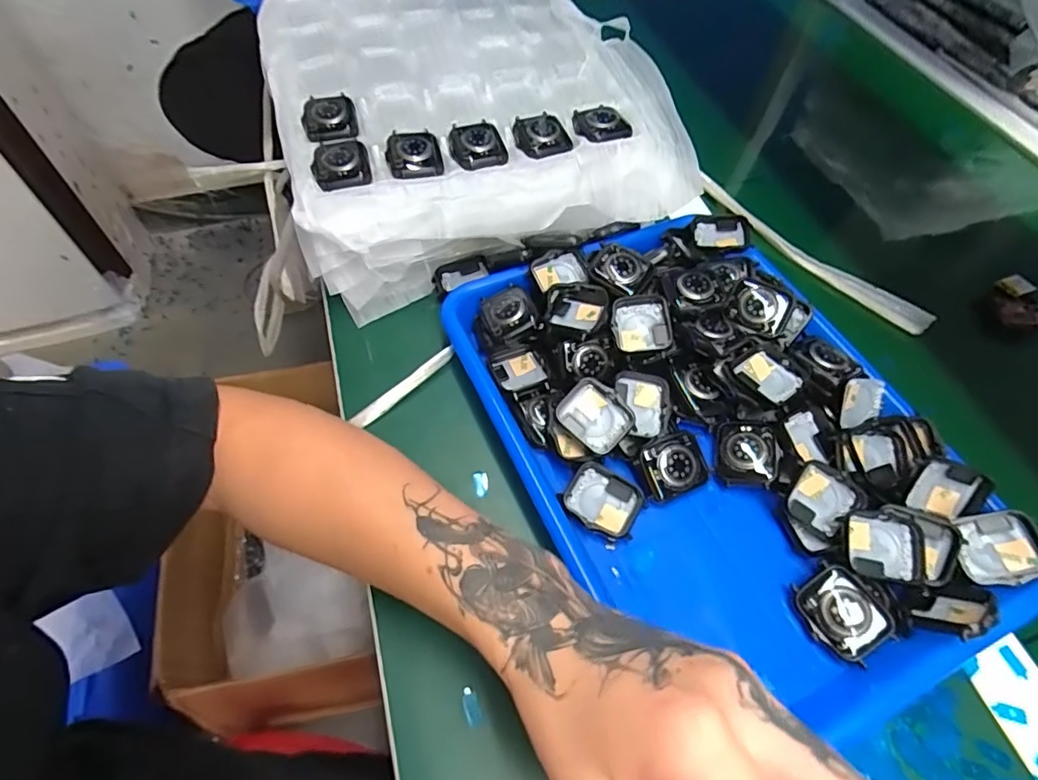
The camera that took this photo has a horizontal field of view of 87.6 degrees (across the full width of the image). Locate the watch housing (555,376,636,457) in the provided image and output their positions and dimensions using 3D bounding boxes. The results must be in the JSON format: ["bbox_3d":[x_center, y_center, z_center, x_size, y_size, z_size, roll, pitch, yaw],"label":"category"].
[{"bbox_3d":[0.048,0.016,0.339,0.041,0.009,0.037,38,84,8],"label":"watch housing"}]

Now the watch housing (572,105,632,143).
[{"bbox_3d":[0.063,-0.207,0.418,0.038,0.006,0.046,-13,59,-11],"label":"watch housing"}]

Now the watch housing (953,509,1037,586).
[{"bbox_3d":[0.274,0.090,0.309,0.041,0.010,0.038,-16,63,18],"label":"watch housing"}]

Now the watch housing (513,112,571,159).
[{"bbox_3d":[0.017,-0.194,0.414,0.040,0.007,0.046,-12,59,-10],"label":"watch housing"}]

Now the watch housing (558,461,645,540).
[{"bbox_3d":[0.050,0.067,0.328,0.045,0.011,0.038,25,60,13],"label":"watch housing"}]

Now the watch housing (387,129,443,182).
[{"bbox_3d":[-0.077,-0.173,0.398,0.038,0.009,0.052,-10,59,-9],"label":"watch housing"}]

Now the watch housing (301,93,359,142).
[{"bbox_3d":[-0.147,-0.212,0.421,0.040,0.013,0.049,-14,59,-12],"label":"watch housing"}]

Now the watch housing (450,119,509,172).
[{"bbox_3d":[-0.031,-0.183,0.407,0.040,0.008,0.051,-7,58,-7],"label":"watch housing"}]

